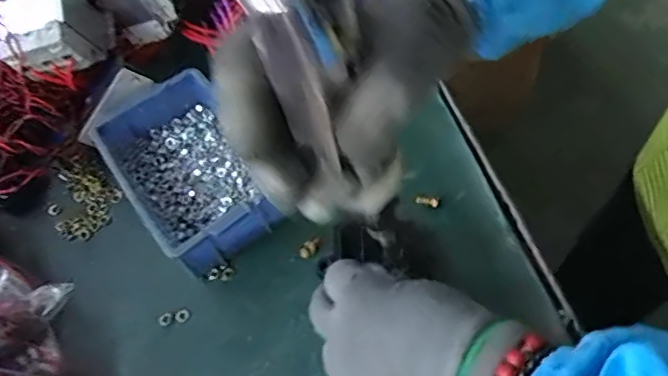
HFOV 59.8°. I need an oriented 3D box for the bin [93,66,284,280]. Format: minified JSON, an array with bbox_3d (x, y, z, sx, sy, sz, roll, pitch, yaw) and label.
[{"bbox_3d":[-0.107,-0.010,0.449,0.096,0.062,0.148,-32,59,-13],"label":"bin"}]

